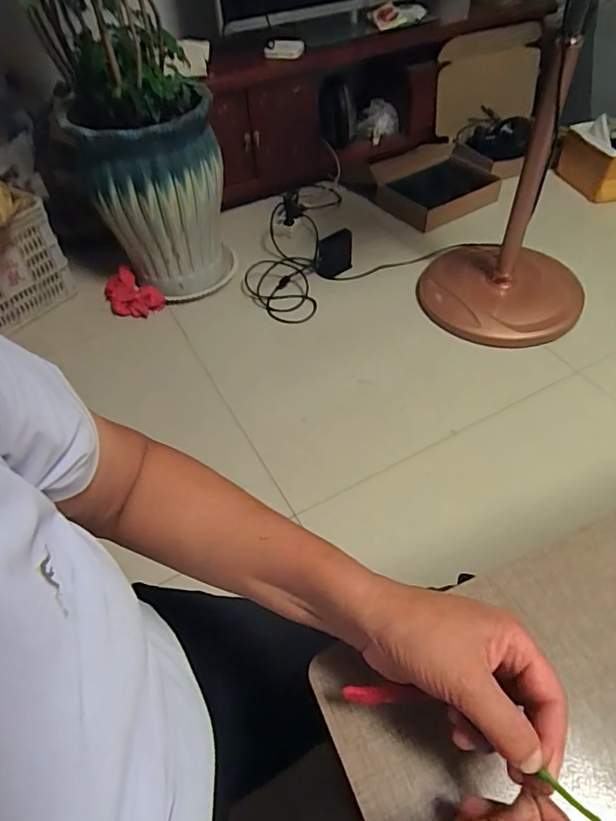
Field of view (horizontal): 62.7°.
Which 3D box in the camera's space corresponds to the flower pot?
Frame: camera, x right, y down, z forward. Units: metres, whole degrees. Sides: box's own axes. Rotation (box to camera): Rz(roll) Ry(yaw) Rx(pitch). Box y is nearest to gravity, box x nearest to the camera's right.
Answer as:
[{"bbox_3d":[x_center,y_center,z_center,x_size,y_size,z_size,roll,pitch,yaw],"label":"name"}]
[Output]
[{"bbox_3d":[-0.426,-0.617,1.429,0.346,0.478,0.368,-2,49,2],"label":"flower pot"}]

